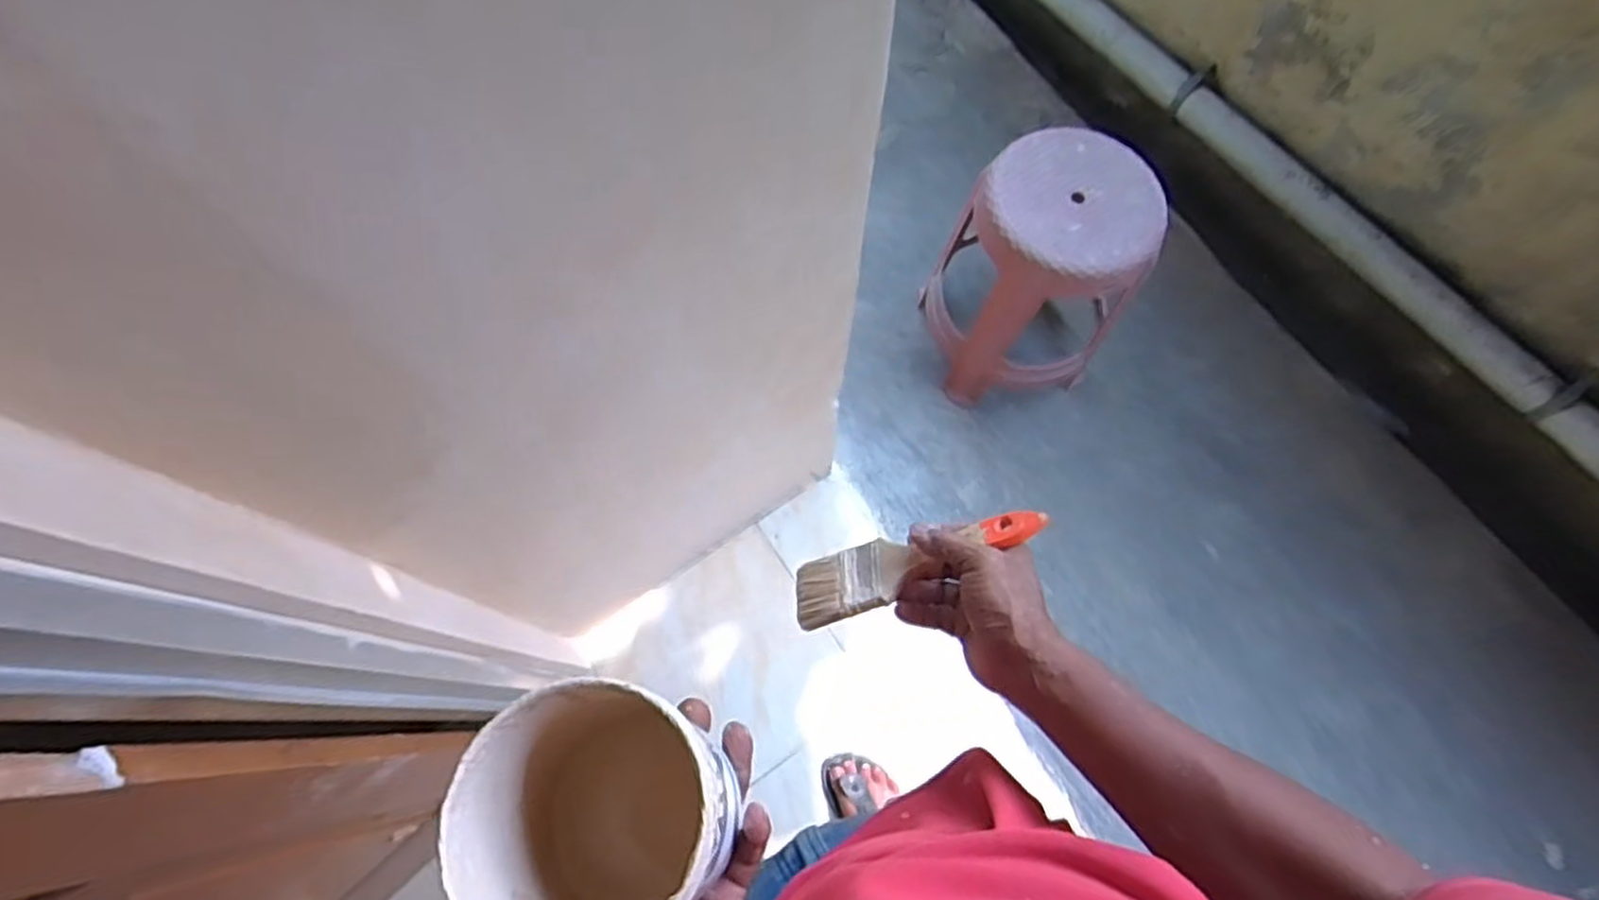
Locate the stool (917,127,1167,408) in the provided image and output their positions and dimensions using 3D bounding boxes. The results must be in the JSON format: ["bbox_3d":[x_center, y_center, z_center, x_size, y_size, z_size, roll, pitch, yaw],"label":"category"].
[{"bbox_3d":[0.451,-0.343,1.468,0.321,0.436,0.320,-14,72,-6],"label":"stool"}]

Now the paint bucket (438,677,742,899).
[{"bbox_3d":[-0.090,0.168,0.362,0.102,0.146,0.101,1,69,-2],"label":"paint bucket"}]

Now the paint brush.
[{"bbox_3d":[0.088,0.085,0.589,0.203,0.012,0.060,-22,43,19],"label":"paint brush"}]

